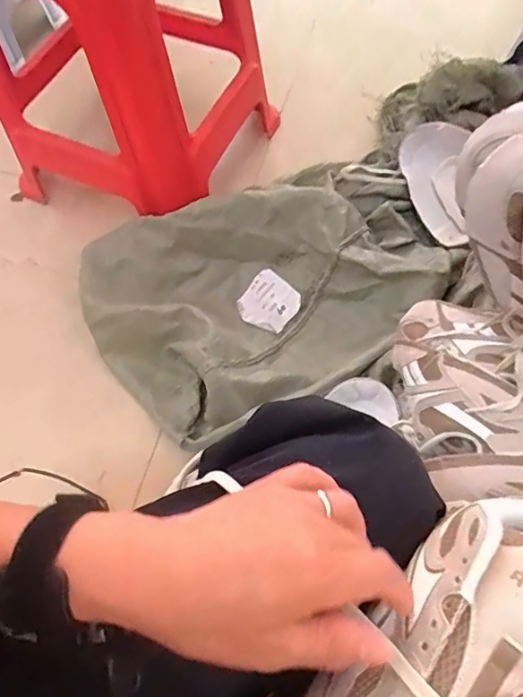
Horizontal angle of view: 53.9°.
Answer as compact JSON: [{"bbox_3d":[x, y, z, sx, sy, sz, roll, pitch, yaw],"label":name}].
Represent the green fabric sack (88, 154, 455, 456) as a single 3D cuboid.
[{"bbox_3d":[0.023,-0.094,0.819,0.558,0.121,0.368,-26,66,-9],"label":"green fabric sack"}]

